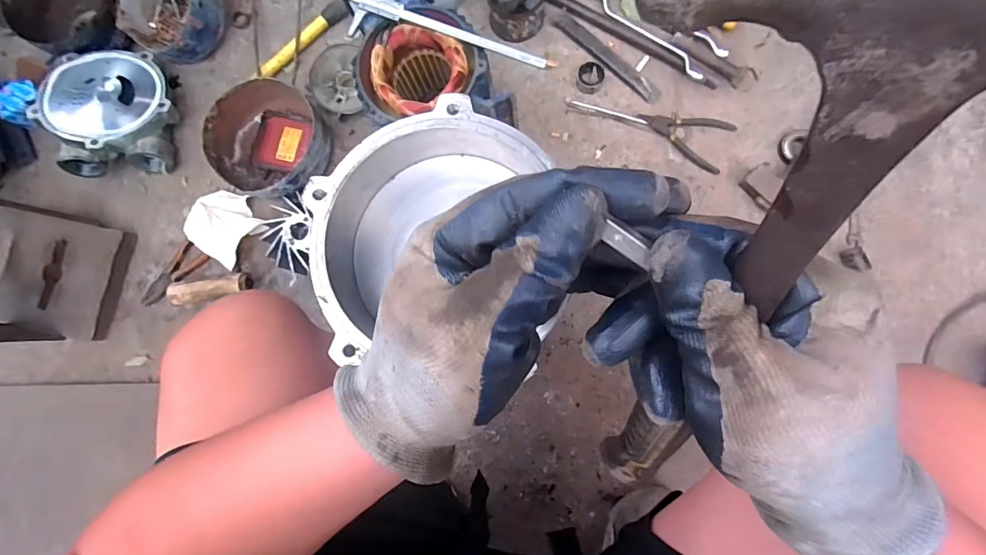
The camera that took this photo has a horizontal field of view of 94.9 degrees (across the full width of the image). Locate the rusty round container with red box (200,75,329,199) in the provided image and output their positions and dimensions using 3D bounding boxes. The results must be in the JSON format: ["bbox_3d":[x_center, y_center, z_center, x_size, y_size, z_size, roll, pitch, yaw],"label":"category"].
[{"bbox_3d":[-0.385,-0.235,0.806,0.190,0.107,0.187,-33,82,0],"label":"rusty round container with red box"}]

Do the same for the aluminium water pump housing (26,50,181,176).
[{"bbox_3d":[-0.656,-0.288,0.785,0.188,0.099,0.221,-21,82,1],"label":"aluminium water pump housing"}]

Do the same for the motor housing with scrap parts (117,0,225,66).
[{"bbox_3d":[-0.575,-0.476,0.808,0.173,0.082,0.160,0,83,4],"label":"motor housing with scrap parts"}]

